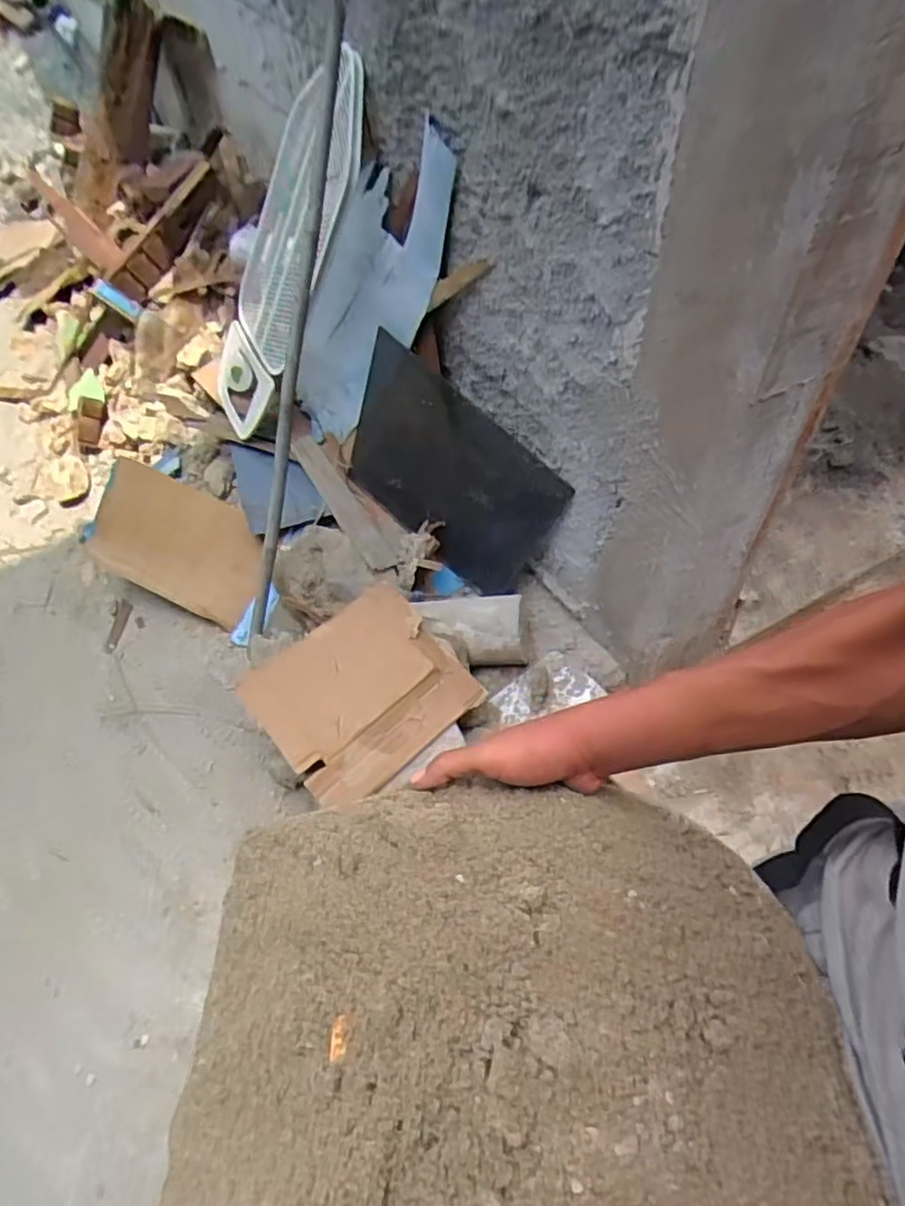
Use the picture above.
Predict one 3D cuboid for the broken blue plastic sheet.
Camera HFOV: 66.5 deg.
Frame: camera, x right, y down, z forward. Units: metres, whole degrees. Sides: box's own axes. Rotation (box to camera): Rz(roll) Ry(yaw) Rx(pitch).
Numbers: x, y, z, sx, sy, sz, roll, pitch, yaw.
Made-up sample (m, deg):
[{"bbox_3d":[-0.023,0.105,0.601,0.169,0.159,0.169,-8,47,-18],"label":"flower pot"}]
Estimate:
[{"bbox_3d":[-0.170,-0.636,1.433,0.218,0.745,0.146,34,55,-12],"label":"broken blue plastic sheet"}]

